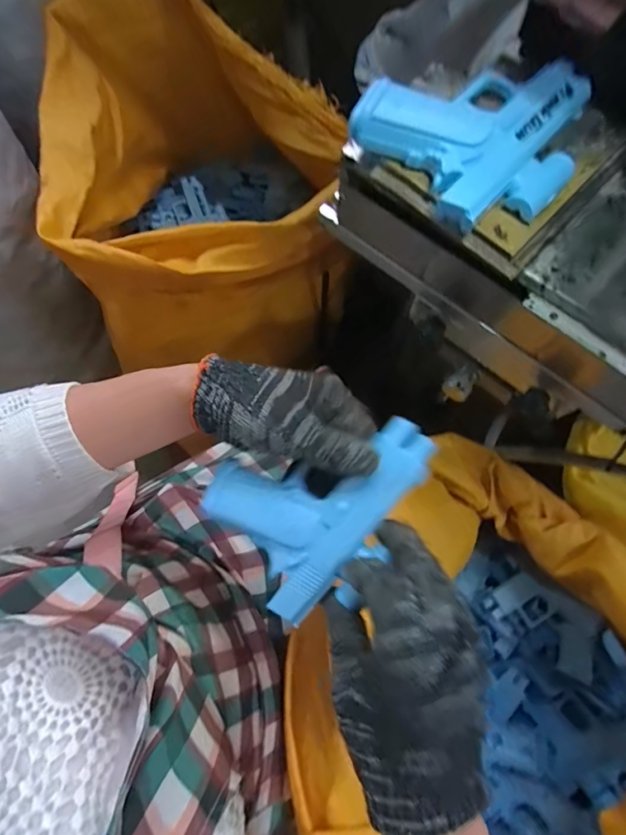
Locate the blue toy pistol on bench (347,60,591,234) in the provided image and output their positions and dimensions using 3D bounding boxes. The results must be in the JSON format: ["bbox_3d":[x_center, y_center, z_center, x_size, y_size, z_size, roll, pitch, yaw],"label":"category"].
[{"bbox_3d":[0.111,-0.181,0.253,0.133,0.017,0.117,-39,79,-10],"label":"blue toy pistol on bench"}]

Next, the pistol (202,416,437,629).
[{"bbox_3d":[0.000,0.045,0.272,0.100,0.028,0.140,42,93,15],"label":"pistol"}]

